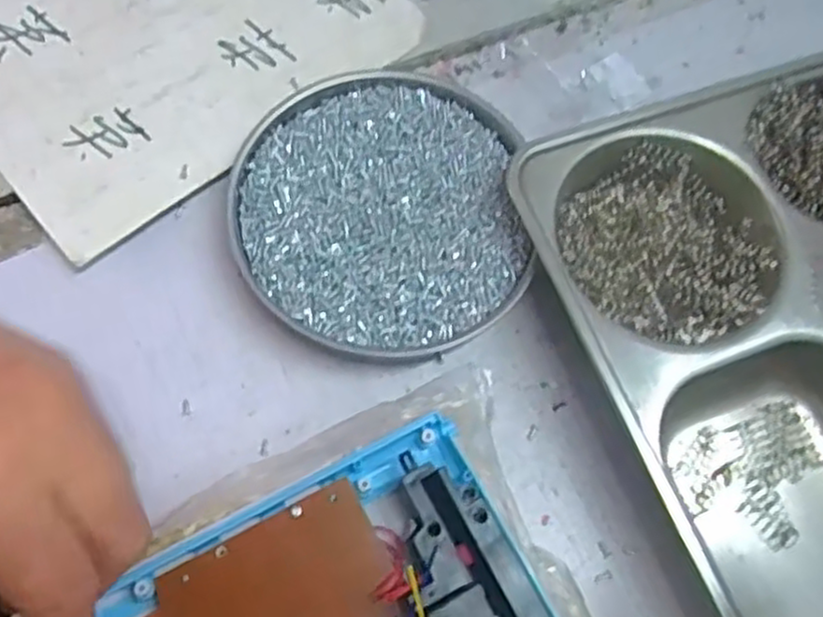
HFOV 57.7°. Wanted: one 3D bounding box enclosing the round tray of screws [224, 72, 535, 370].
[{"bbox_3d":[-0.015,-0.043,0.336,0.125,0.017,0.133,1,69,-2],"label":"round tray of screws"}]

